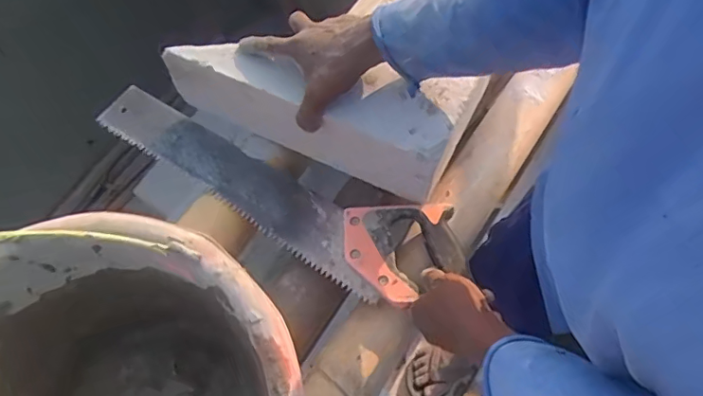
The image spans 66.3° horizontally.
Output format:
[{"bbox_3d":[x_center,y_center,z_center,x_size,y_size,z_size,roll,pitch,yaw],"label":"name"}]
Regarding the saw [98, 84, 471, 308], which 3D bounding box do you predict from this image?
[{"bbox_3d":[-0.102,-0.025,0.634,0.470,0.019,0.119,28,70,19],"label":"saw"}]

